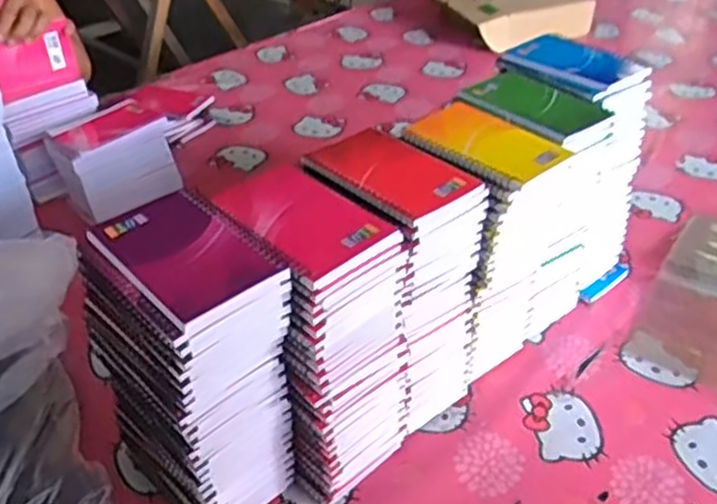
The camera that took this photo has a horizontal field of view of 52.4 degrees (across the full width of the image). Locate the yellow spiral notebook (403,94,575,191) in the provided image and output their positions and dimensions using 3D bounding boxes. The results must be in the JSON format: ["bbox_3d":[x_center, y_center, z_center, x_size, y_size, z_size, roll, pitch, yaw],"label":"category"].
[{"bbox_3d":[0.107,-0.100,0.634,0.099,0.011,0.147,-27,44,-30],"label":"yellow spiral notebook"}]

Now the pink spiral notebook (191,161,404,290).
[{"bbox_3d":[-0.042,-0.028,0.540,0.094,0.014,0.129,-30,45,-32],"label":"pink spiral notebook"}]

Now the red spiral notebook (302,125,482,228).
[{"bbox_3d":[0.026,-0.067,0.590,0.090,0.011,0.125,-28,44,-31],"label":"red spiral notebook"}]

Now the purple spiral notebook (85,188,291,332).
[{"bbox_3d":[-0.119,-0.003,0.499,0.085,0.008,0.127,-29,45,-32],"label":"purple spiral notebook"}]

